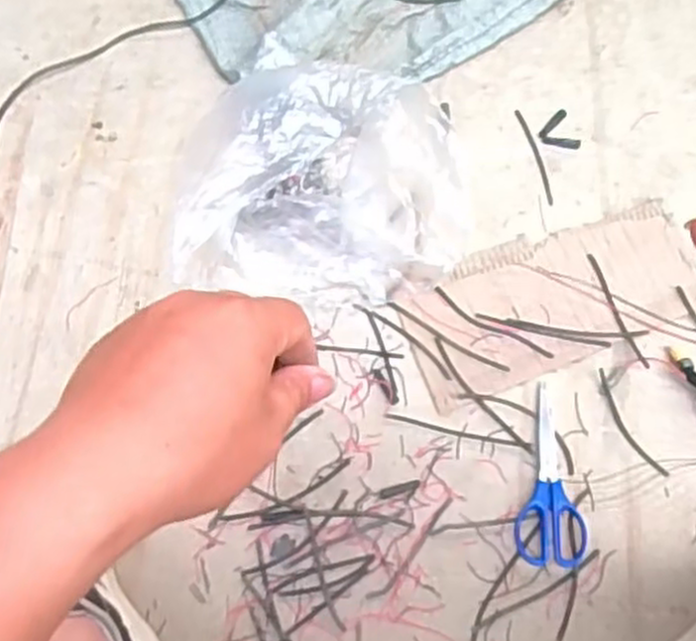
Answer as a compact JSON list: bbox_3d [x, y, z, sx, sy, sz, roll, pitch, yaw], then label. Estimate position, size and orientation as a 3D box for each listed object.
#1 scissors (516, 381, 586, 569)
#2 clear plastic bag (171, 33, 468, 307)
[{"bbox_3d":[0.186,0.141,0.718,0.062,0.011,0.165,1,75,1],"label":"scissors"},{"bbox_3d":[-0.020,-0.113,0.724,0.251,0.150,0.197,3,75,1],"label":"clear plastic bag"}]

